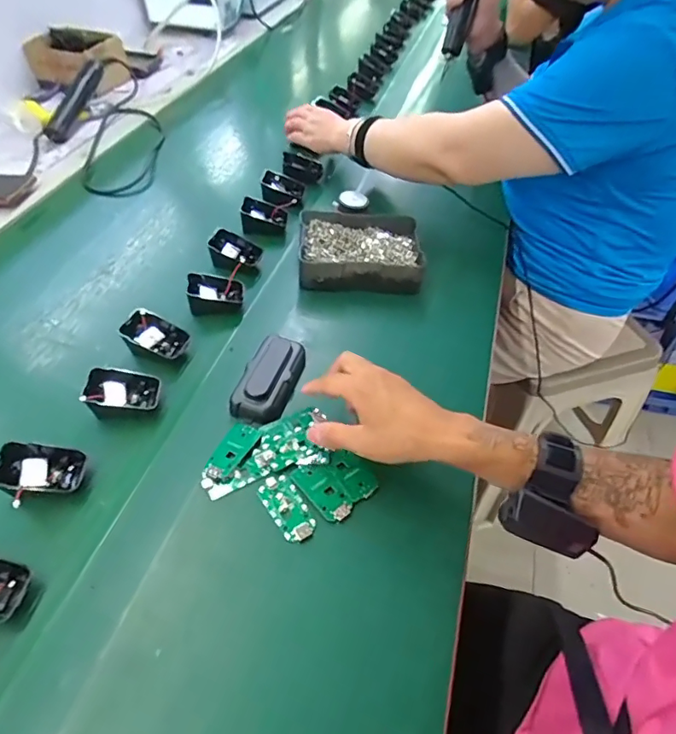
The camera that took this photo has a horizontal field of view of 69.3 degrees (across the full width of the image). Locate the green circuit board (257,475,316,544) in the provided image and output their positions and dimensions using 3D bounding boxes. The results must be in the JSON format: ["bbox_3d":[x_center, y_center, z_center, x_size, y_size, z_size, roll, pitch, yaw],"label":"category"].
[{"bbox_3d":[-0.045,0.126,0.435,0.031,0.007,0.064,-27,56,-22],"label":"green circuit board"}]

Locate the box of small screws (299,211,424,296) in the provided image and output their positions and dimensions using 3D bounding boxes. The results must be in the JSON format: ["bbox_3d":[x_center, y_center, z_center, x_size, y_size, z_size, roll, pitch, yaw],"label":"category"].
[{"bbox_3d":[0.029,-0.158,0.658,0.161,0.042,0.124,-3,51,-4],"label":"box of small screws"}]

